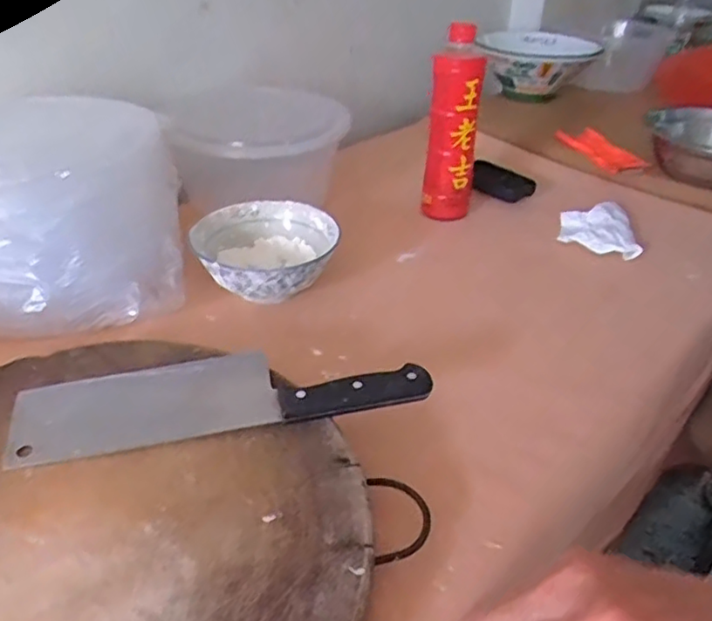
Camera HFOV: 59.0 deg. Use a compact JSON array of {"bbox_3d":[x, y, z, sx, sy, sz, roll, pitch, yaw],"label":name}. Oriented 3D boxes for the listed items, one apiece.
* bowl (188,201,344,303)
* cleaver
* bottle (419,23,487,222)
[{"bbox_3d":[-0.092,-0.057,0.654,0.144,0.054,0.145,-10,36,-17],"label":"bowl"},{"bbox_3d":[-0.095,0.059,0.459,0.286,0.024,0.077,-6,35,-11],"label":"cleaver"},{"bbox_3d":[0.117,-0.211,0.756,0.062,0.223,0.054,5,34,5],"label":"bottle"}]

